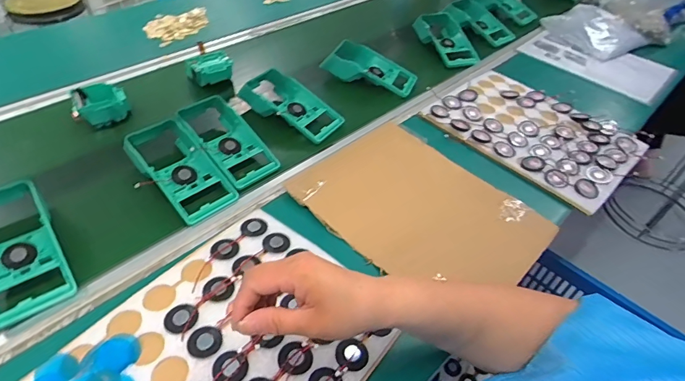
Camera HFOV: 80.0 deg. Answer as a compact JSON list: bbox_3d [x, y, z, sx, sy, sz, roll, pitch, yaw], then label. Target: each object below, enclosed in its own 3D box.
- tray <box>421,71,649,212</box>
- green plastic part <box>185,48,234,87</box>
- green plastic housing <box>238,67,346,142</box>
[{"bbox_3d":[0.336,-0.110,0.723,0.316,0.020,0.238,38,53,27],"label":"tray"},{"bbox_3d":[-0.255,-0.234,0.787,0.080,0.038,0.072,-19,49,-23],"label":"green plastic part"},{"bbox_3d":[-0.092,-0.148,0.727,0.187,0.058,0.096,27,48,21],"label":"green plastic housing"}]

